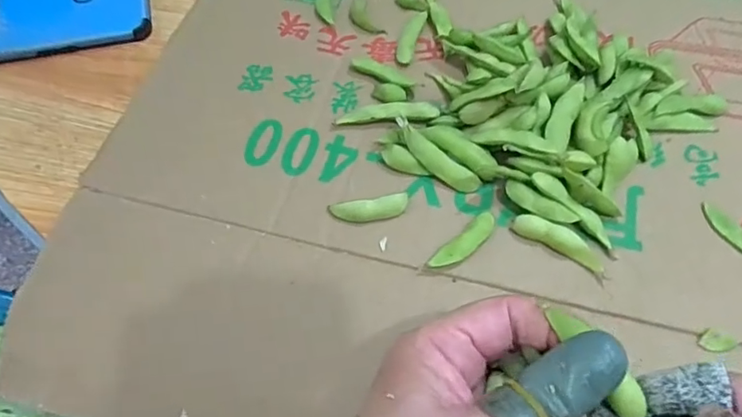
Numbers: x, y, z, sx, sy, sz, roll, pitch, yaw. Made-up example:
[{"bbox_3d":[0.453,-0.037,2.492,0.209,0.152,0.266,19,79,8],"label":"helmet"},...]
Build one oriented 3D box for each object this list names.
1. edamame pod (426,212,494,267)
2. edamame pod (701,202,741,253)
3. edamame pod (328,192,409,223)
[{"bbox_3d":[0.050,0.019,0.297,0.044,0.007,0.013,-40,66,-17],"label":"edamame pod"},{"bbox_3d":[0.192,0.013,0.293,0.014,0.004,0.040,-39,66,-16],"label":"edamame pod"},{"bbox_3d":[0.000,0.001,0.306,0.043,0.009,0.013,-9,61,-1],"label":"edamame pod"}]

